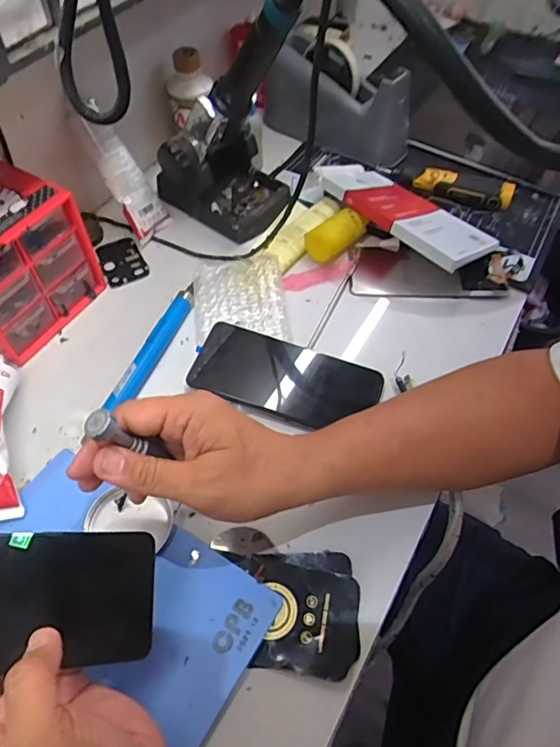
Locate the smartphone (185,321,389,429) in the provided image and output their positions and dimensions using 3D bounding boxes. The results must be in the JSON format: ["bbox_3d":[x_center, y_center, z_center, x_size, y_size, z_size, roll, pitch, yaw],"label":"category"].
[{"bbox_3d":[0.006,0.001,0.468,0.164,0.014,0.079,16,57,10],"label":"smartphone"}]

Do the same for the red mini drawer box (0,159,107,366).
[{"bbox_3d":[-0.258,-0.103,0.484,0.103,0.123,0.123,25,59,15],"label":"red mini drawer box"}]

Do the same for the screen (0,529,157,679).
[{"bbox_3d":[-0.150,0.127,0.291,0.156,0.005,0.072,7,67,-25],"label":"screen"}]

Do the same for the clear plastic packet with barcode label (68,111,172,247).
[{"bbox_3d":[-0.165,-0.207,0.544,0.024,0.140,0.049,8,52,37],"label":"clear plastic packet with barcode label"}]

